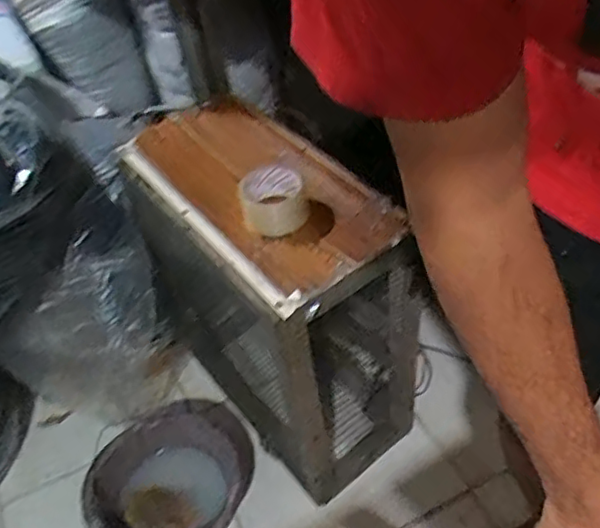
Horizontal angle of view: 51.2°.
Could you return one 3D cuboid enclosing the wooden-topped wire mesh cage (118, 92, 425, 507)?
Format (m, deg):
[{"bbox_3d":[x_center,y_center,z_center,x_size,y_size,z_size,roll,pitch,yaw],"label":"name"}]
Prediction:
[{"bbox_3d":[-0.051,0.057,1.104,0.250,0.601,0.505,-33,51,-22],"label":"wooden-topped wire mesh cage"}]

